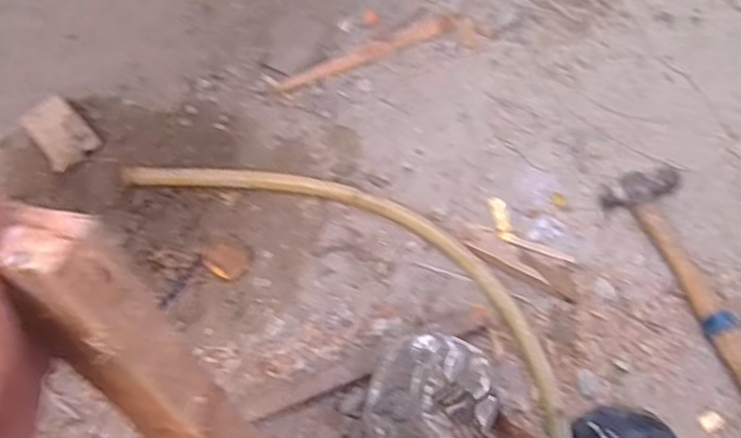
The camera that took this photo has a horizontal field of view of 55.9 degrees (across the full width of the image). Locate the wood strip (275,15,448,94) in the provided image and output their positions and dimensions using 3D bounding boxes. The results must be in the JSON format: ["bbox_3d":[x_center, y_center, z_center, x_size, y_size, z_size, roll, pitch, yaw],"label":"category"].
[{"bbox_3d":[-0.008,-0.221,0.938,0.252,0.005,0.033,-25,65,-15],"label":"wood strip"}]

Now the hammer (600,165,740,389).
[{"bbox_3d":[0.375,0.083,0.762,0.088,0.030,0.335,-17,63,-11],"label":"hammer"}]

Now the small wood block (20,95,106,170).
[{"bbox_3d":[-0.382,-0.110,0.855,0.063,0.022,0.102,-37,69,-20],"label":"small wood block"}]

